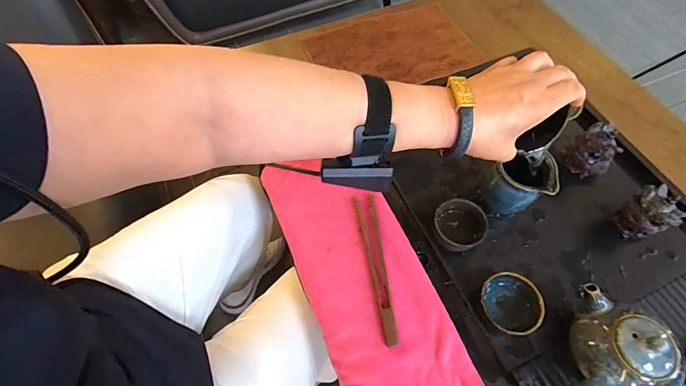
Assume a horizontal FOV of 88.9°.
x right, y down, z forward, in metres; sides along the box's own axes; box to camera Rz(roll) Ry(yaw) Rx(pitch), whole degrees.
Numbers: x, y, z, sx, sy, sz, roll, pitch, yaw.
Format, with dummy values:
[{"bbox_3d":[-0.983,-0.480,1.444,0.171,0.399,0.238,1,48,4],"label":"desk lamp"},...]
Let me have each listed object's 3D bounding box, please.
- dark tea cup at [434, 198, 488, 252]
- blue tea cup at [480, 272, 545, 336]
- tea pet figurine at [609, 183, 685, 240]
[{"bbox_3d":[0.143,0.041,0.430,0.058,0.049,0.056,0,62,0],"label":"dark tea cup"},{"bbox_3d":[0.180,0.120,0.380,0.060,0.050,0.061,0,62,0],"label":"blue tea cup"},{"bbox_3d":[0.361,0.028,0.423,0.034,0.074,0.047,-5,62,-3],"label":"tea pet figurine"}]

